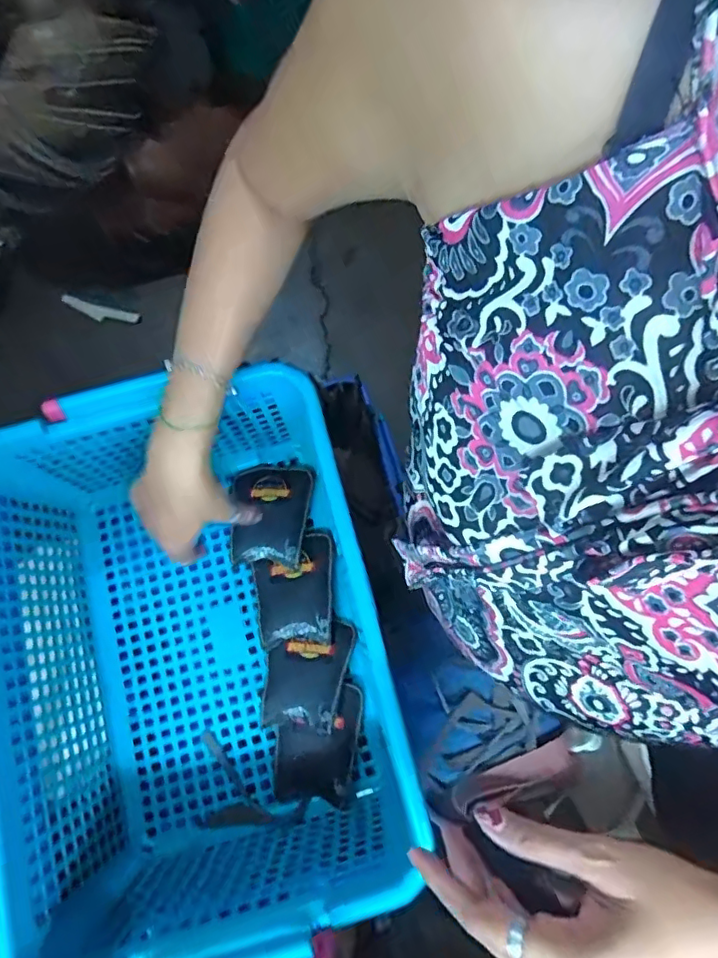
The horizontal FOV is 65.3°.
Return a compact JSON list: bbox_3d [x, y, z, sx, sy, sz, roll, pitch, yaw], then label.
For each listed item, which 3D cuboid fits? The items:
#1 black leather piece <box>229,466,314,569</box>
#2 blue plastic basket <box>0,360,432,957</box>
[{"bbox_3d":[-0.096,0.036,0.596,0.083,0.021,0.109,5,67,0],"label":"black leather piece"},{"bbox_3d":[-0.147,0.149,0.495,0.305,0.198,0.435,-15,77,-2],"label":"blue plastic basket"}]

